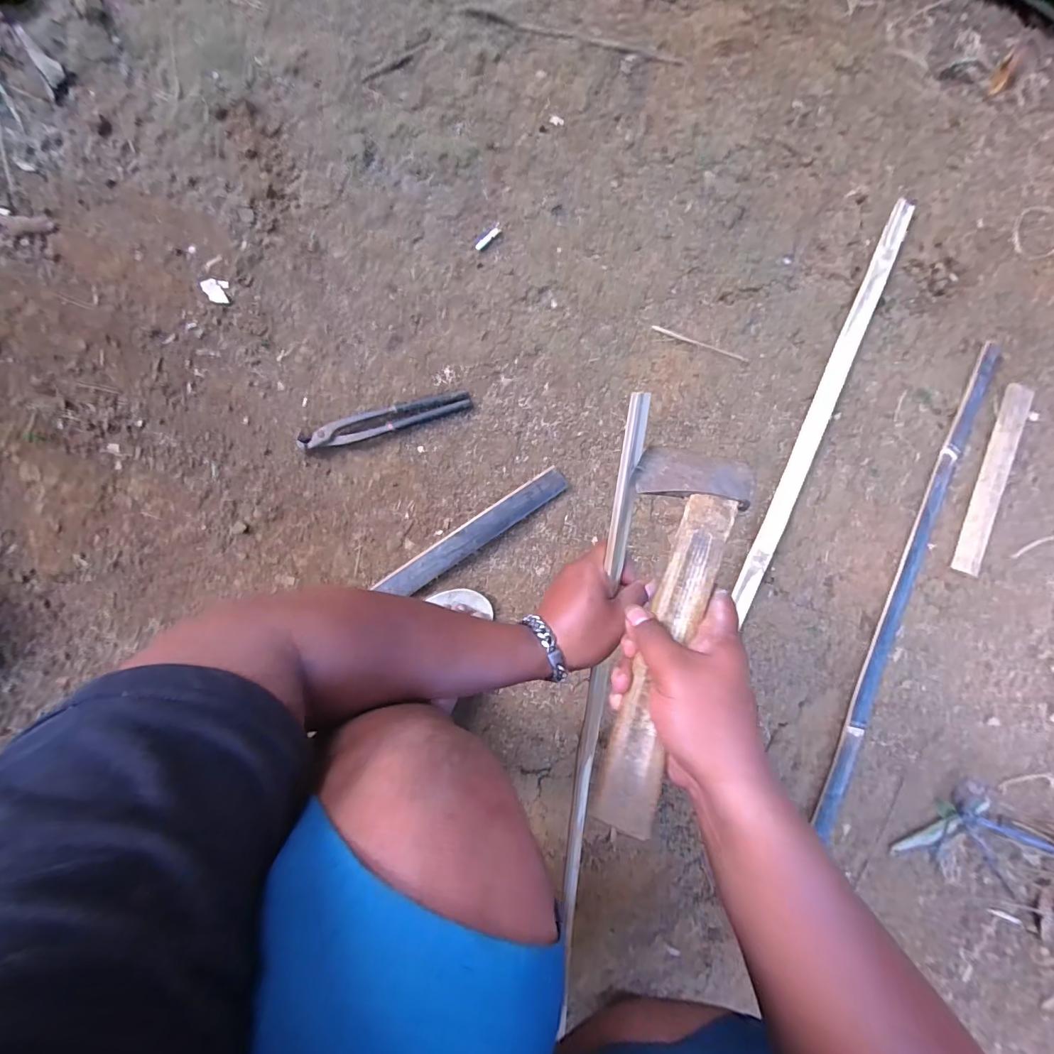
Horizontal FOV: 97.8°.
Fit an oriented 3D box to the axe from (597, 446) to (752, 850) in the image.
[{"bbox_3d":[0.112,0.068,0.337,0.085,0.035,0.267,4,66,18],"label":"axe"}]

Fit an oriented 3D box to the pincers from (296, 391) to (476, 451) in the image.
[{"bbox_3d":[-0.179,-0.140,0.587,0.215,0.019,0.034,-19,92,-10],"label":"pincers"}]

